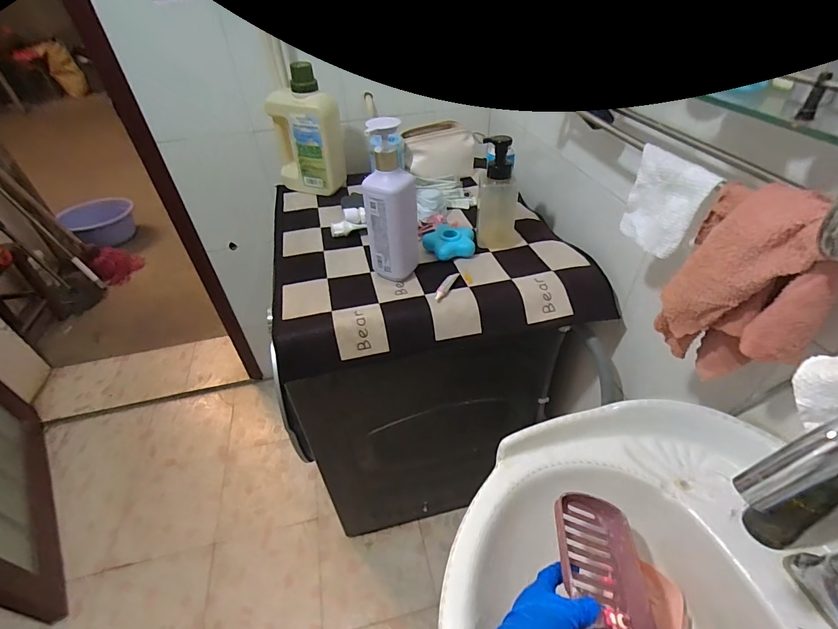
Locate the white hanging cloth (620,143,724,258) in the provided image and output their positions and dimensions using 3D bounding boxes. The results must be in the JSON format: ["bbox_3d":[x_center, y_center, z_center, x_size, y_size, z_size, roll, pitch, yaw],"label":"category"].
[{"bbox_3d":[0.295,-0.135,0.494,0.018,0.106,0.109,-9,43,-7],"label":"white hanging cloth"}]

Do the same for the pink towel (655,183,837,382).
[{"bbox_3d":[0.334,-0.021,0.414,0.126,0.202,0.079,30,51,30],"label":"pink towel"}]

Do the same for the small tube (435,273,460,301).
[{"bbox_3d":[0.049,-0.052,0.700,0.016,0.009,0.079,17,45,20],"label":"small tube"}]

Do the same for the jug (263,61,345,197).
[{"bbox_3d":[-0.262,-0.410,0.926,0.162,0.257,0.078,16,45,19],"label":"jug"}]

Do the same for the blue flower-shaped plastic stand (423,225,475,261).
[{"bbox_3d":[0.059,-0.147,0.792,0.098,0.031,0.091,1,42,3],"label":"blue flower-shaped plastic stand"}]

